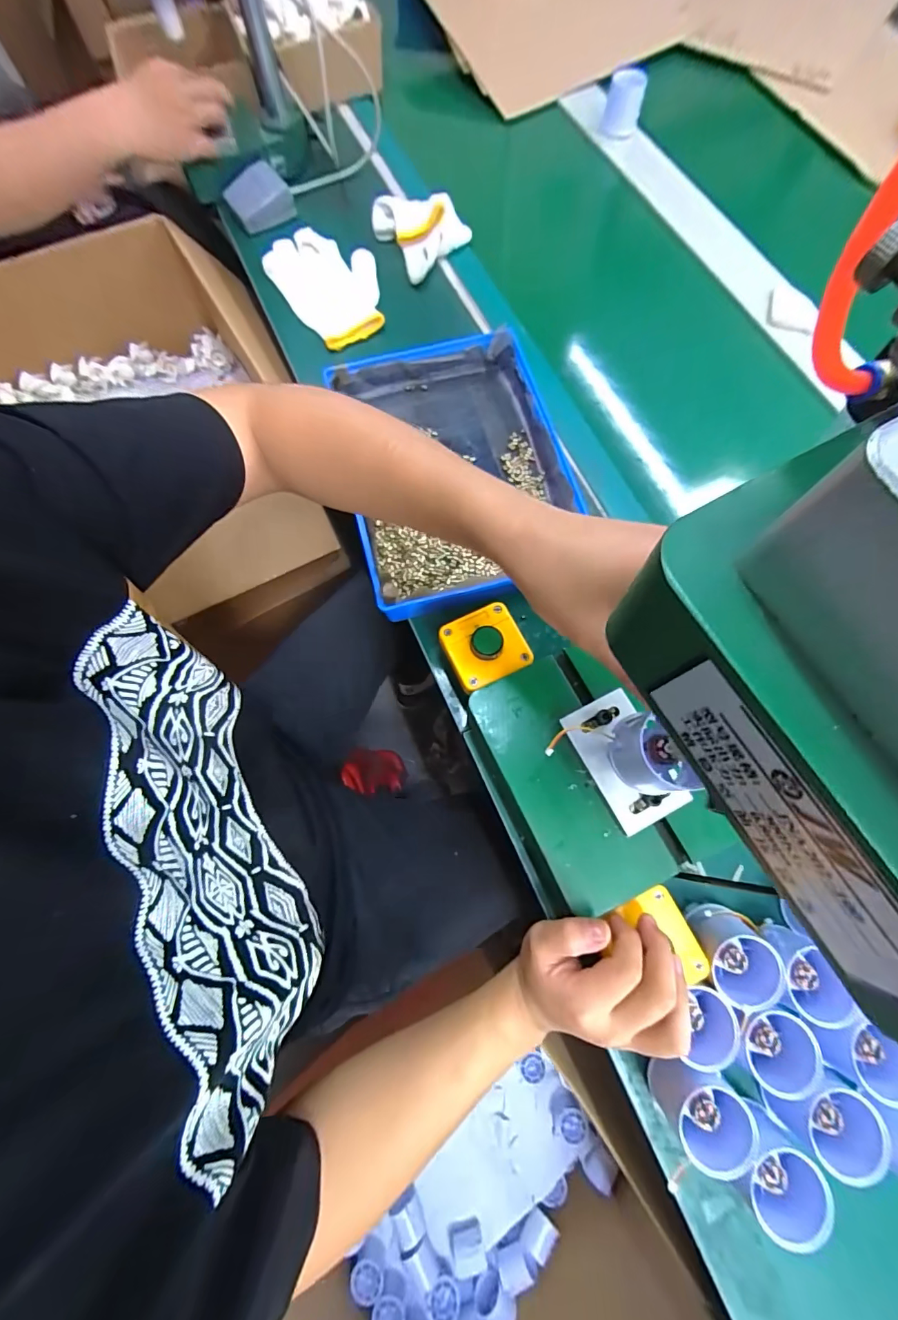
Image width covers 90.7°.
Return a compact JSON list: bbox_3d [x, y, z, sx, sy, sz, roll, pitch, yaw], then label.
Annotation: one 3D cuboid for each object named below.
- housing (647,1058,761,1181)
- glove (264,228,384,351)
[{"bbox_3d":[0.181,0.326,0.327,0.051,0.052,0.056,0,73,0],"label":"housing"},{"bbox_3d":[-0.163,-0.521,0.617,0.132,0.018,0.205,-30,75,-9],"label":"glove"}]

